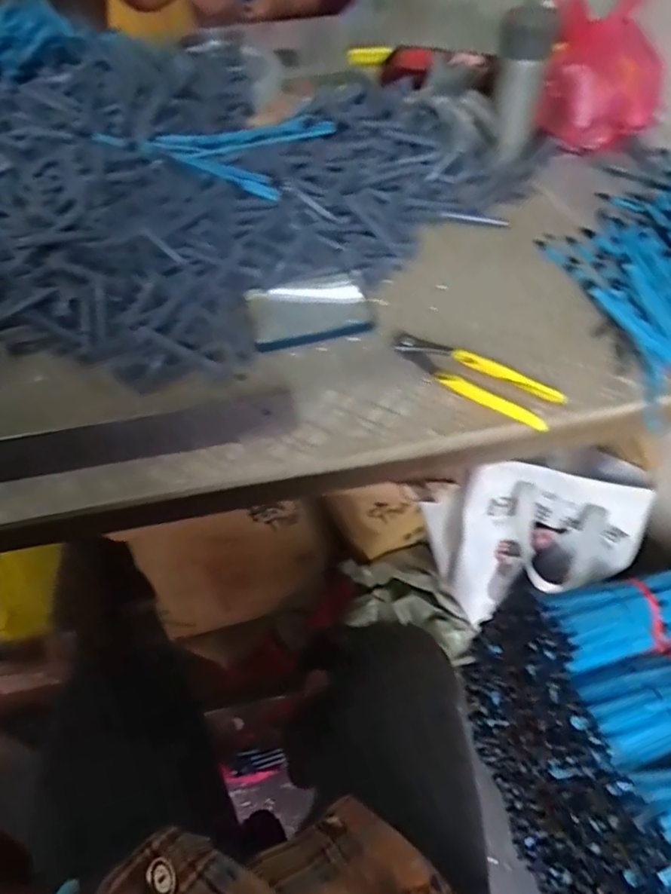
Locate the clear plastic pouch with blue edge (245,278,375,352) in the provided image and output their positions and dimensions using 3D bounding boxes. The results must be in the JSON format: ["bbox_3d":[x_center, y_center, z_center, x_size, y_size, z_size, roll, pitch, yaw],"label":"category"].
[{"bbox_3d":[-0.026,-0.146,0.612,0.129,0.009,0.092,-12,51,-9],"label":"clear plastic pouch with blue edge"}]

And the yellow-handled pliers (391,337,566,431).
[{"bbox_3d":[0.137,-0.070,0.543,0.158,0.017,0.056,36,59,26],"label":"yellow-handled pliers"}]

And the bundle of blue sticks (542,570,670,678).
[{"bbox_3d":[0.440,0.232,0.798,0.294,0.068,0.096,-13,52,-10],"label":"bundle of blue sticks"}]

